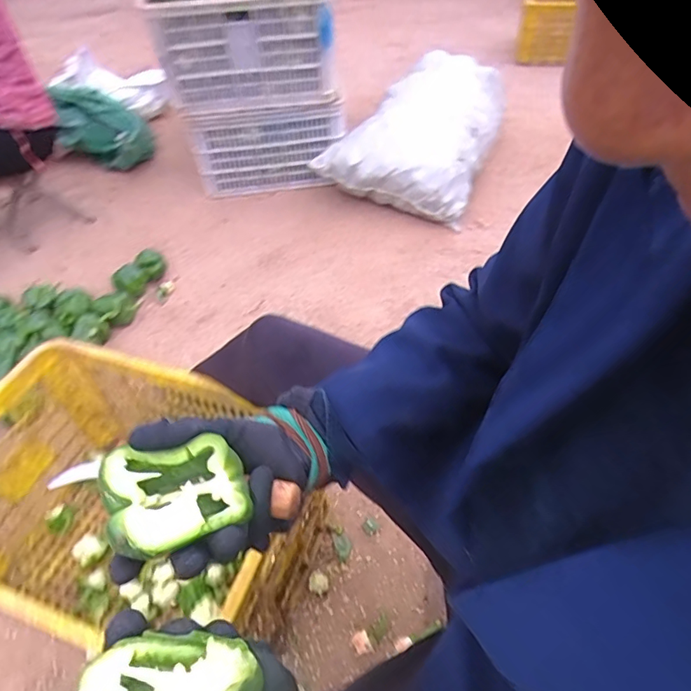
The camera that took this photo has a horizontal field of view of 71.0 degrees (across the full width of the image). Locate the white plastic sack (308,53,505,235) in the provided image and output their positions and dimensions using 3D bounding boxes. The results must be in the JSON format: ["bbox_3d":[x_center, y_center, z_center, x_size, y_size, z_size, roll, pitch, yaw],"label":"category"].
[{"bbox_3d":[0.258,-0.720,1.644,0.456,0.278,0.695,16,50,18],"label":"white plastic sack"}]

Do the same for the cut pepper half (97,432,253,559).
[{"bbox_3d":[-0.117,0.099,0.332,0.090,0.042,0.071,-19,65,-5],"label":"cut pepper half"}]

